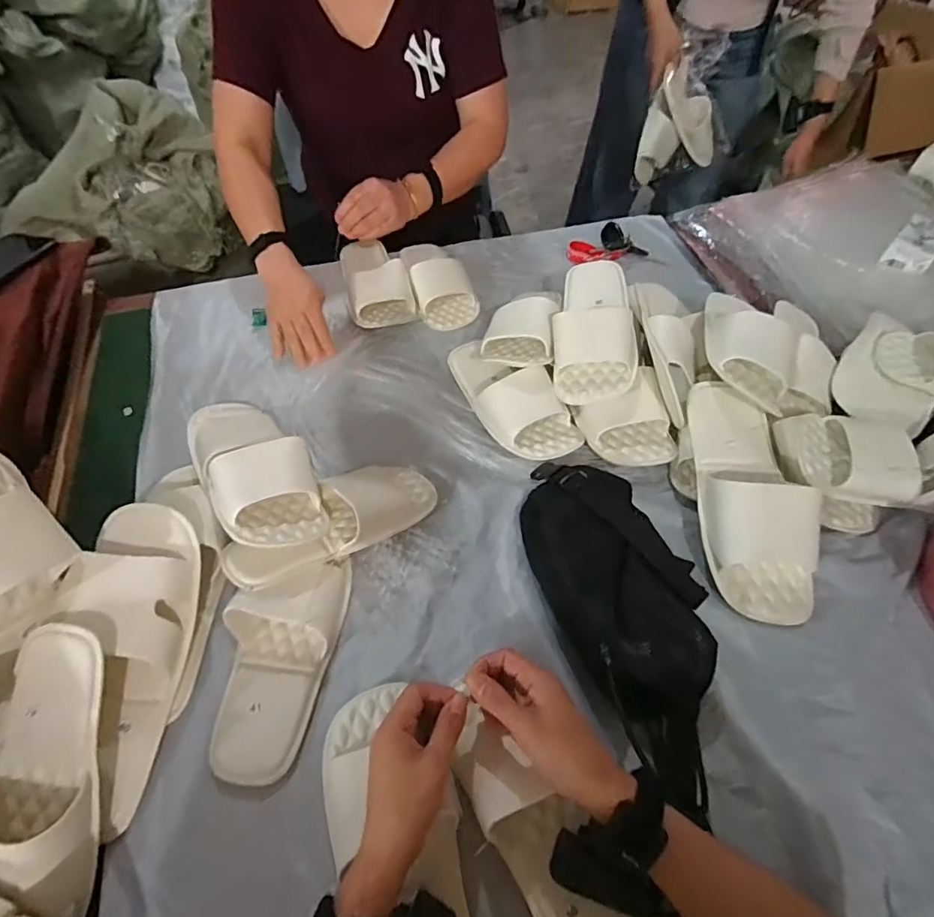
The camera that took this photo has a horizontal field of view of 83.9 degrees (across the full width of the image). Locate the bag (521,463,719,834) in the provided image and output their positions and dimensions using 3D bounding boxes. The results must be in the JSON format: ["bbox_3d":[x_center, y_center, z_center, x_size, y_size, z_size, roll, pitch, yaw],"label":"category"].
[{"bbox_3d":[0.158,0.132,0.504,0.143,0.064,0.333,-18,57,-12],"label":"bag"}]

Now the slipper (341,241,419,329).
[{"bbox_3d":[-0.143,-0.286,0.814,0.095,0.054,0.202,-15,56,-9],"label":"slipper"}]

